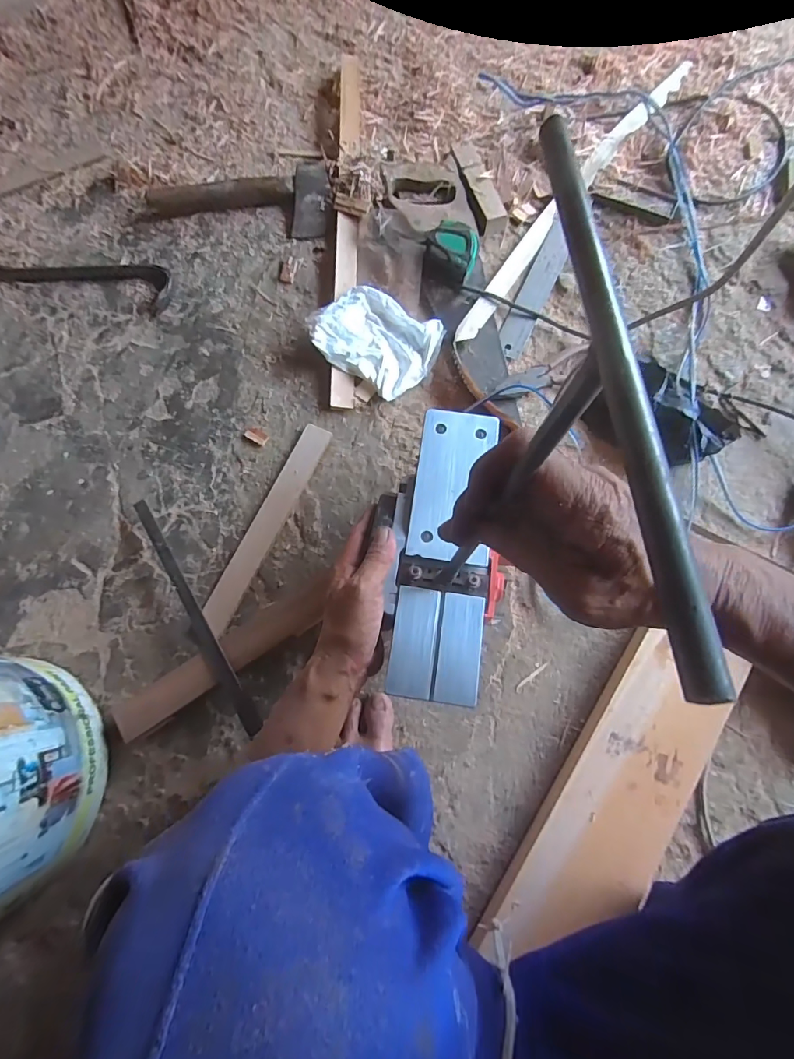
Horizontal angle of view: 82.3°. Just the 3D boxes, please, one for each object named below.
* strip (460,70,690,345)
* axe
[{"bbox_3d":[0.275,-0.515,0.685,0.038,0.024,0.628,37,81,9],"label":"strip"},{"bbox_3d":[-0.234,-0.511,0.696,0.275,0.035,0.115,4,77,3],"label":"axe"}]

